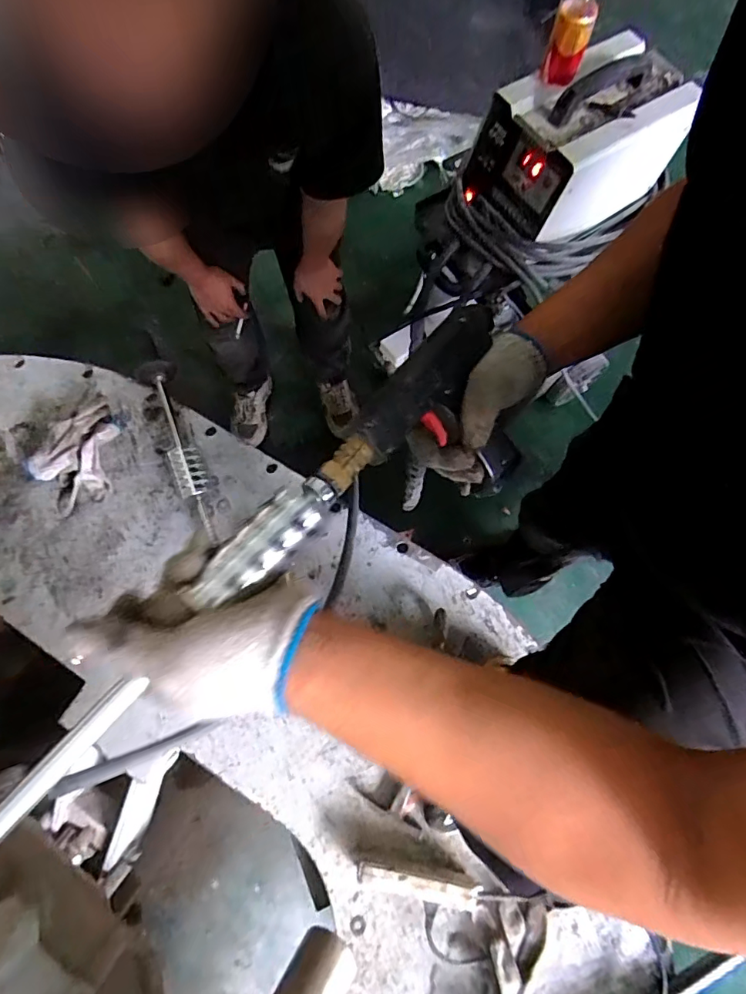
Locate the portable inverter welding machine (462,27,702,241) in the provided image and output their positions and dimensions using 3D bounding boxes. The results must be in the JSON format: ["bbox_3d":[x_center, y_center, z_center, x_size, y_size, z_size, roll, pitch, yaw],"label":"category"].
[{"bbox_3d":[0.346,-0.616,0.876,0.302,0.168,0.203,-31,76,-9],"label":"portable inverter welding machine"}]

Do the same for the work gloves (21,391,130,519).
[{"bbox_3d":[-0.546,-0.078,0.947,0.158,0.050,0.203,40,77,11],"label":"work gloves"}]

